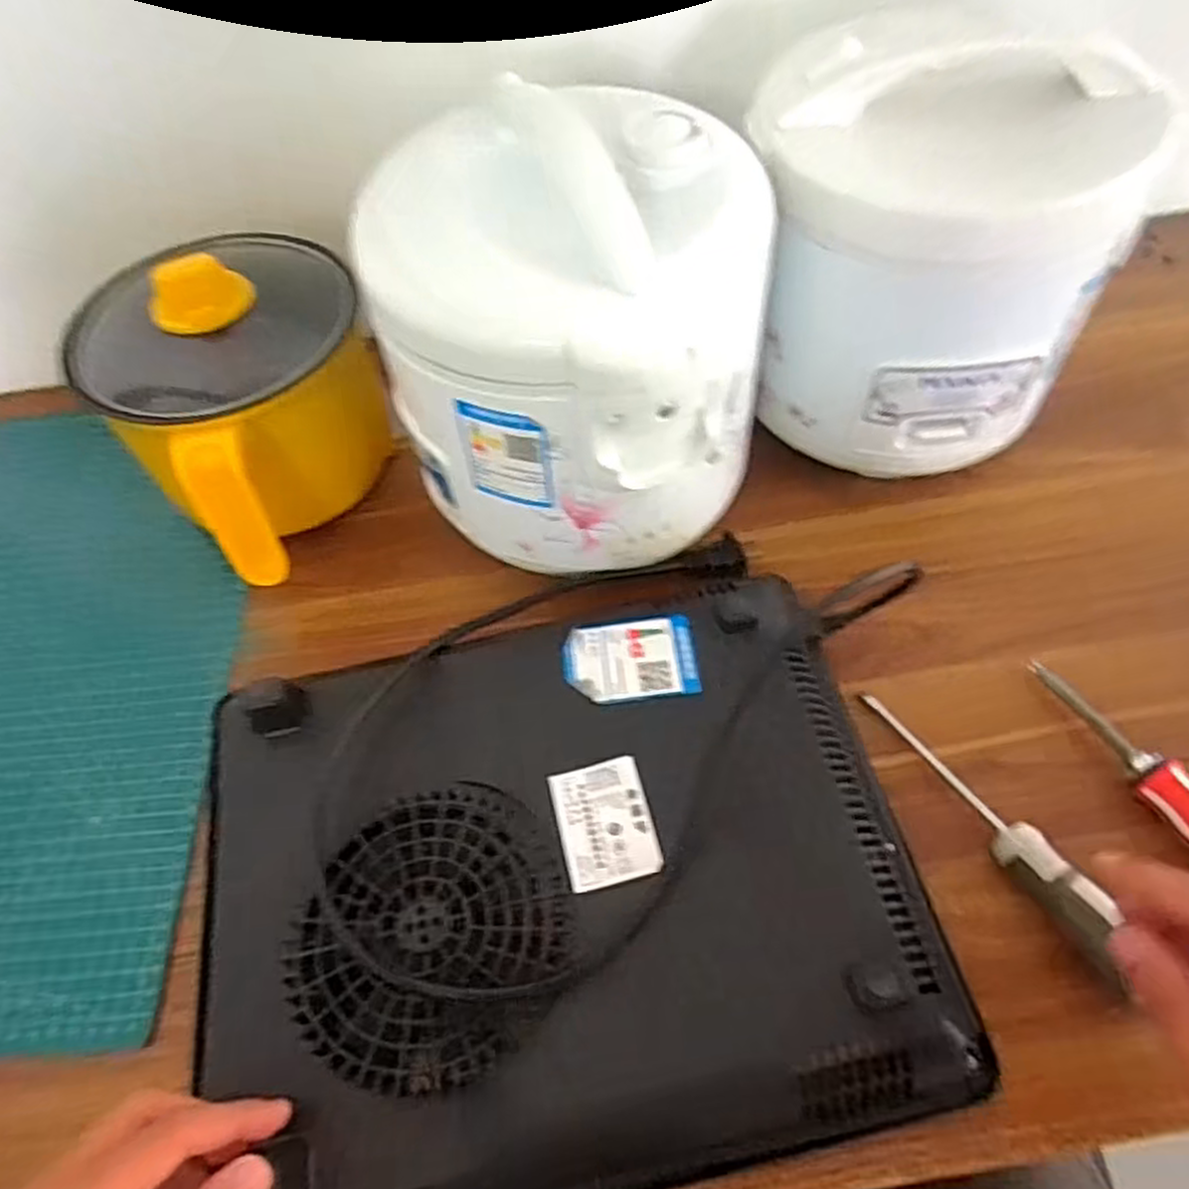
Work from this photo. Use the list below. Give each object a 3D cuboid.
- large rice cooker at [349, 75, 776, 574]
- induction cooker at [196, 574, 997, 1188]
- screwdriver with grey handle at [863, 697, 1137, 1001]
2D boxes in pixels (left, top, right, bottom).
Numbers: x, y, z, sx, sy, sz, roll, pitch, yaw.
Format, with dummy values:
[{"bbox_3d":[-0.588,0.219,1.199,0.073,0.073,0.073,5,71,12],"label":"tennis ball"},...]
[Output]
[{"bbox_3d":[-0.005,-0.137,0.426,0.181,0.193,0.177,12,60,17],"label":"large rice cooker"},{"bbox_3d":[-0.019,0.123,0.371,0.330,0.043,0.264,-12,56,-4],"label":"induction cooker"},{"bbox_3d":[0.198,0.110,0.390,0.020,0.030,0.167,-24,50,-12],"label":"screwdriver with grey handle"}]

